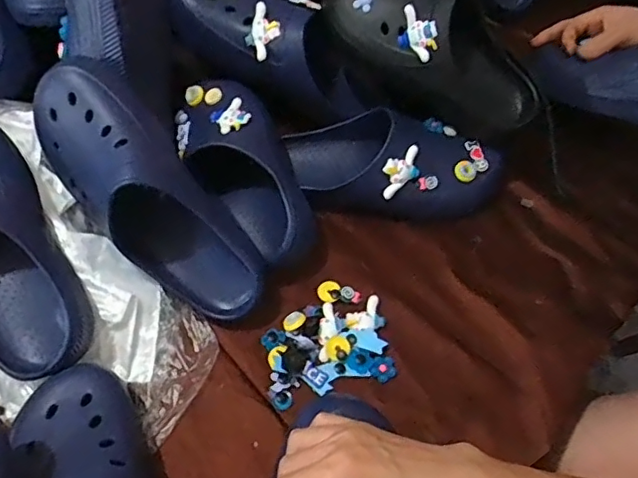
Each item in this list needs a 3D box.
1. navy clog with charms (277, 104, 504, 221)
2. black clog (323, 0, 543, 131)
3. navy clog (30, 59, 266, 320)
[{"bbox_3d":[0.085,-0.083,0.640,0.254,0.081,0.108,10,57,4],"label":"navy clog with charms"},{"bbox_3d":[0.128,-0.223,0.623,0.276,0.124,0.107,38,58,-1],"label":"black clog"},{"bbox_3d":[-0.165,-0.043,0.538,0.104,0.095,0.280,-44,103,-30],"label":"navy clog"}]

